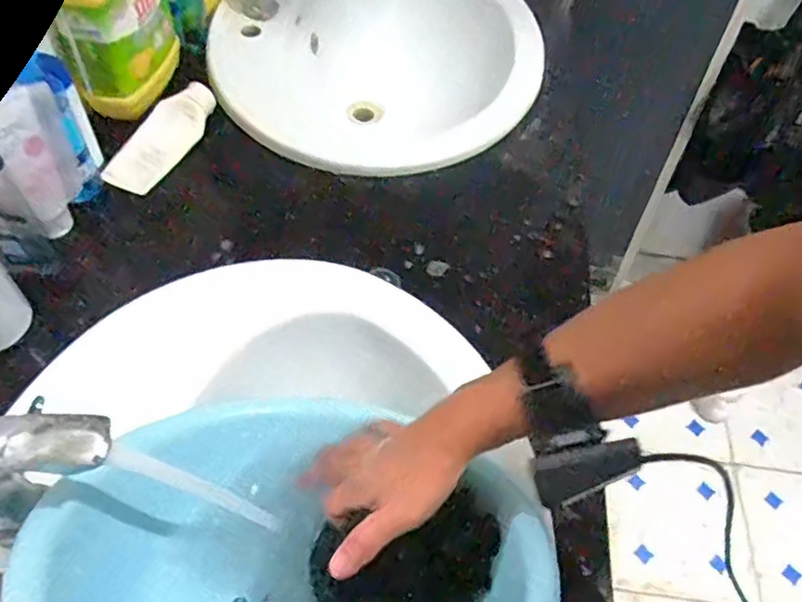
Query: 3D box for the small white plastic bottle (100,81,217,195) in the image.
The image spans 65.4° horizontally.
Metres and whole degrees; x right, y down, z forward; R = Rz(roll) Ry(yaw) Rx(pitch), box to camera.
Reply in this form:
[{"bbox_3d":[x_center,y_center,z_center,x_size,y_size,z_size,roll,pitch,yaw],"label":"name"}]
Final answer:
[{"bbox_3d":[-0.265,-0.183,0.701,0.050,0.026,0.153,28,72,17],"label":"small white plastic bottle"}]

